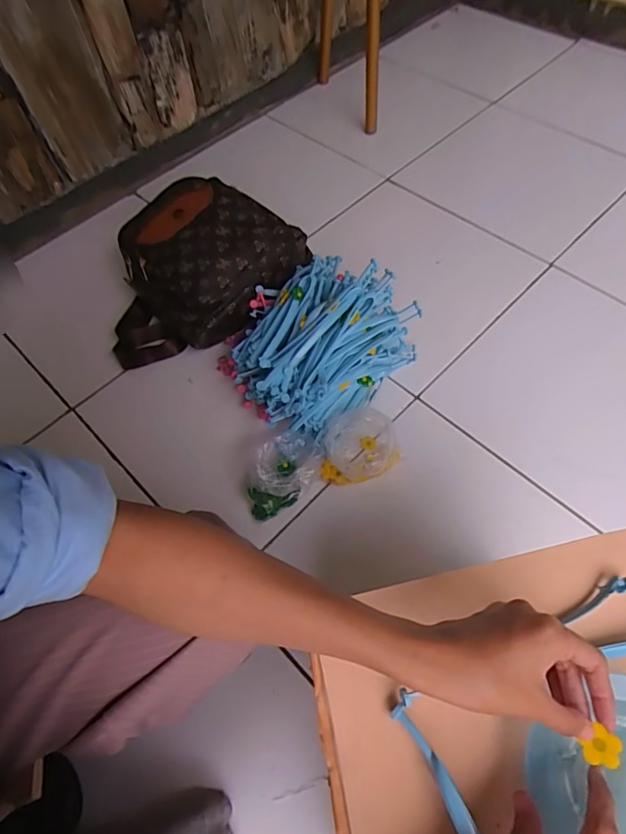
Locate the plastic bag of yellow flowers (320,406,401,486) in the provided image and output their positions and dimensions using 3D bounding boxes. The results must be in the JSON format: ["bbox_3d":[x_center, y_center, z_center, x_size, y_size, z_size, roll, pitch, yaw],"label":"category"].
[{"bbox_3d":[0.066,0.045,0.681,0.106,0.089,0.096,2,61,4],"label":"plastic bag of yellow flowers"}]

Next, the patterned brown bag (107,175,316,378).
[{"bbox_3d":[-0.209,-0.263,0.810,0.354,0.148,0.270,-28,63,-12],"label":"patterned brown bag"}]

